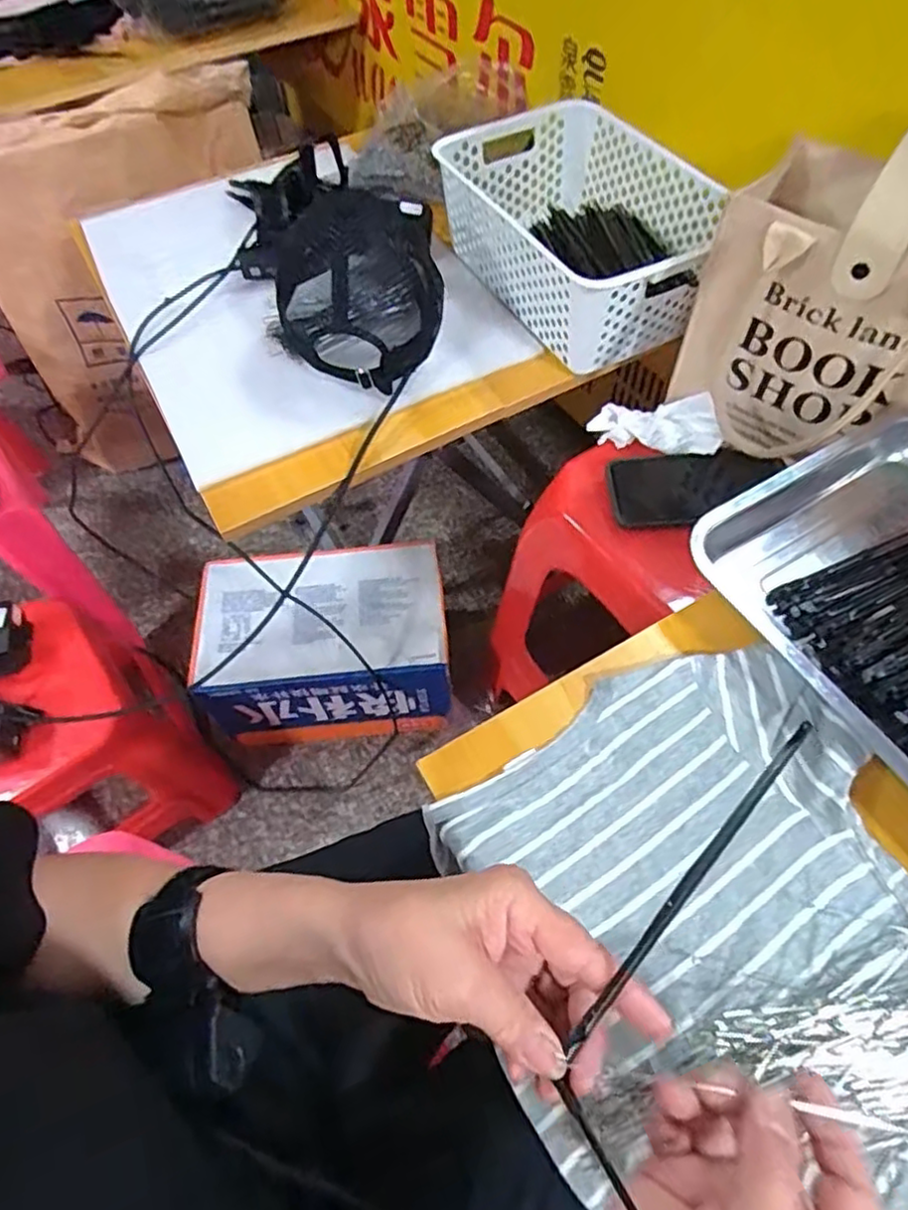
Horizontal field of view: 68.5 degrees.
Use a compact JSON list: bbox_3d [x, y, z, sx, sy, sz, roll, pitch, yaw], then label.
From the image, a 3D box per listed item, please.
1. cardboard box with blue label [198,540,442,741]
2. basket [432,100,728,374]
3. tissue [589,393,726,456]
[{"bbox_3d":[-0.179,0.062,0.975,0.330,0.199,0.209,-6,59,-1],"label":"cardboard box with blue label"},{"bbox_3d":[0.136,-0.395,0.711,0.200,0.111,0.310,-27,62,-13],"label":"basket"},{"bbox_3d":[0.200,-0.182,0.661,0.119,0.029,0.065,13,61,10],"label":"tissue"}]

